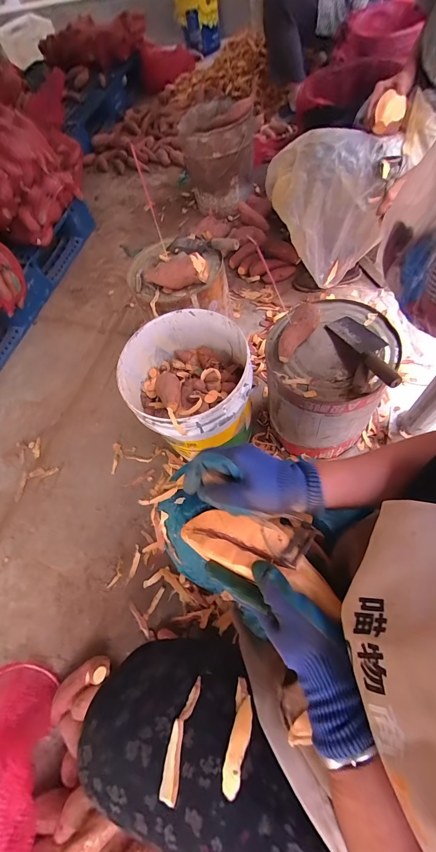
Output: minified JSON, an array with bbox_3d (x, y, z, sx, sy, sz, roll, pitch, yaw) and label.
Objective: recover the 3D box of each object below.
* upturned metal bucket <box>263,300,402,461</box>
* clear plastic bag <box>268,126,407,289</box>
[{"bbox_3d":[0.235,-0.088,0.742,0.241,0.305,0.234,-5,62,9],"label":"upturned metal bucket"},{"bbox_3d":[0.276,-0.570,0.845,0.331,0.314,0.116,19,68,19],"label":"clear plastic bag"}]

